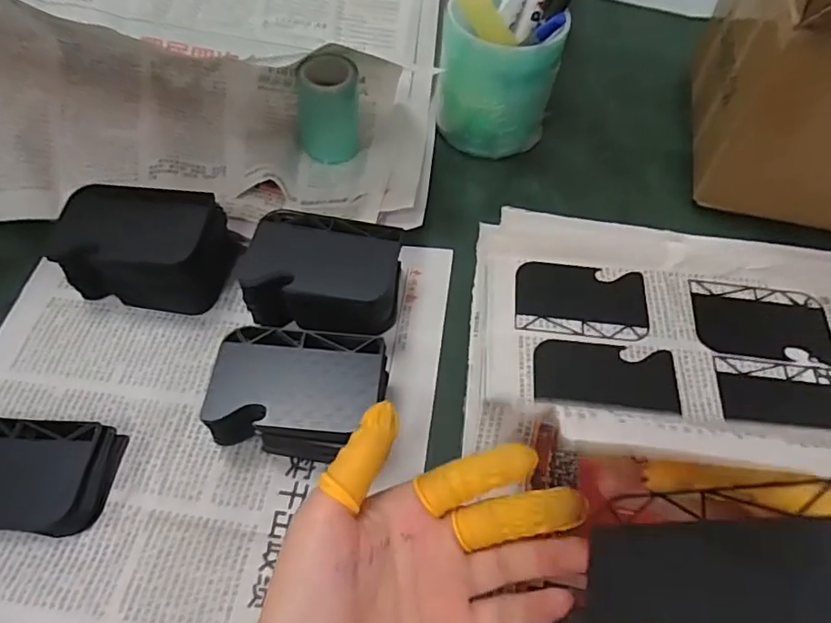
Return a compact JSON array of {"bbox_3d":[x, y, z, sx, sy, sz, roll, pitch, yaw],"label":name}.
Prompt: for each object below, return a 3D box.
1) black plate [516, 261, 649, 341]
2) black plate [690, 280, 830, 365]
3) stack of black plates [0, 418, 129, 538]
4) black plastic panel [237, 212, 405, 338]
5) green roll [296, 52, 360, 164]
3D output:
[{"bbox_3d":[0.107,-0.007,0.361,0.083,0.005,0.052,6,59,1],"label":"black plate"},{"bbox_3d":[0.222,0.005,0.360,0.084,0.005,0.053,7,59,3],"label":"black plate"},{"bbox_3d":[-0.207,0.084,0.290,0.092,0.016,0.055,4,59,0],"label":"stack of black plates"},{"bbox_3d":[-0.056,-0.018,0.333,0.088,0.044,0.071,11,59,4],"label":"black plastic panel"},{"bbox_3d":[-0.061,-0.144,0.402,0.041,0.069,0.033,6,59,1],"label":"green roll"}]

